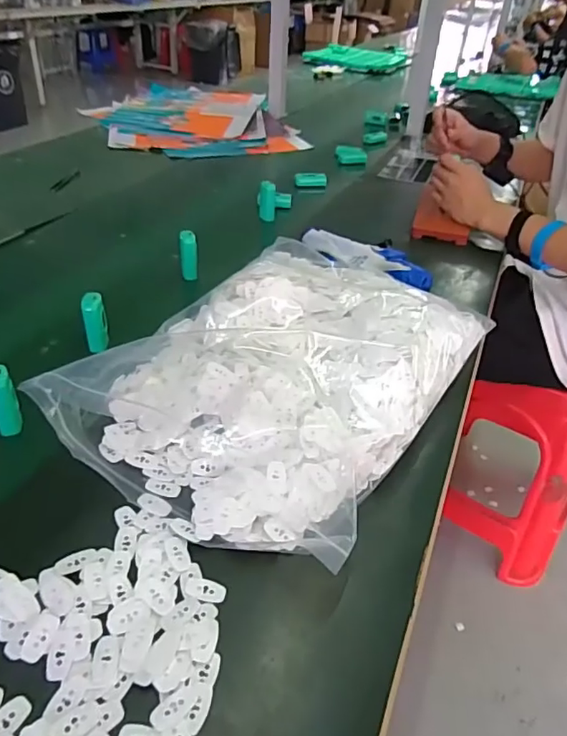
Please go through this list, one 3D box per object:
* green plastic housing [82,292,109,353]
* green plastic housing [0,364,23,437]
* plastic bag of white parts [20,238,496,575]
[{"bbox_3d":[-0.225,-0.054,0.648,0.023,0.067,0.029,-5,38,-13],"label":"green plastic housing"},{"bbox_3d":[-0.275,0.033,0.531,0.023,0.069,0.030,-15,41,-25],"label":"green plastic housing"},{"bbox_3d":[0.006,-0.014,0.594,0.319,0.074,0.423,25,41,25],"label":"plastic bag of white parts"}]

